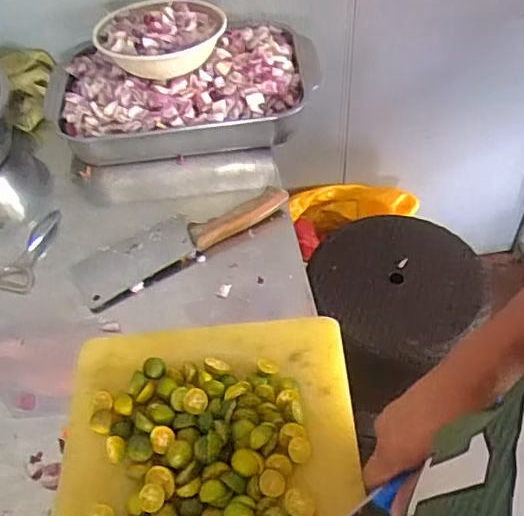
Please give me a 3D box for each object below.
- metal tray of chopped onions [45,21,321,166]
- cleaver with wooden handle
[{"bbox_3d":[-0.134,-0.282,0.937,0.425,0.092,0.244,-6,51,1],"label":"metal tray of chopped onions"},{"bbox_3d":[-0.114,-0.036,0.784,0.303,0.027,0.088,-28,54,-15],"label":"cleaver with wooden handle"}]

